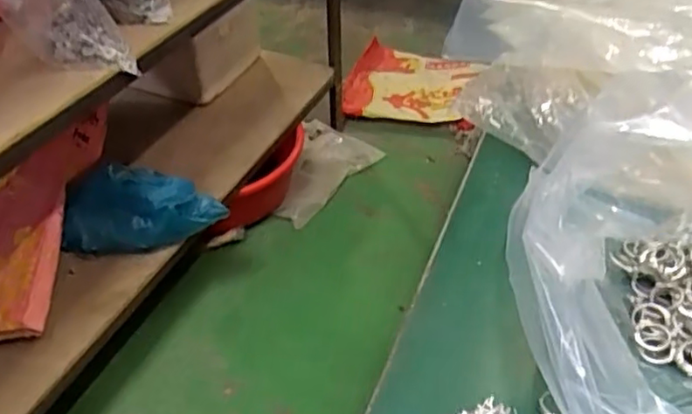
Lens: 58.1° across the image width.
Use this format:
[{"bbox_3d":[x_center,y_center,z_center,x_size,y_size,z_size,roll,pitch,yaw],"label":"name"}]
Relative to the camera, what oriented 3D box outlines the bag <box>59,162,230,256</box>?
[{"bbox_3d":[-0.372,-0.001,1.129,0.288,0.119,0.129,-11,43,-11],"label":"bag"}]

